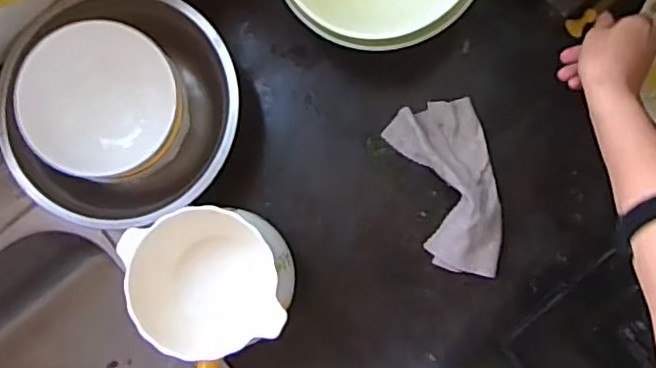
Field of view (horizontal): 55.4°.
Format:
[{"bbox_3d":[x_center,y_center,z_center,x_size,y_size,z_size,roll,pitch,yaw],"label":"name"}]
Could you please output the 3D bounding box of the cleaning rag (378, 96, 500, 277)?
[{"bbox_3d":[0.128,0.003,0.627,0.090,0.031,0.179,-20,84,3],"label":"cleaning rag"}]

